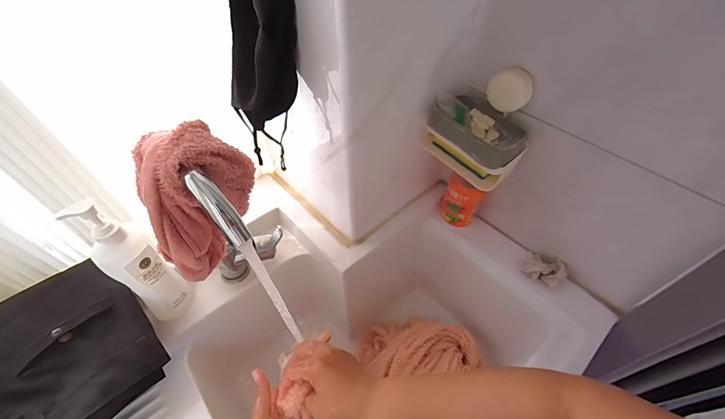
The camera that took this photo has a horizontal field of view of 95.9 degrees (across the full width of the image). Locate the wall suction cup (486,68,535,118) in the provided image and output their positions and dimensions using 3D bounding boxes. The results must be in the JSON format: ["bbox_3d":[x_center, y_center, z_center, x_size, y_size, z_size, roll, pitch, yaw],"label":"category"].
[{"bbox_3d":[0.196,-0.159,0.439,0.055,0.054,0.016,43,60,-5],"label":"wall suction cup"}]

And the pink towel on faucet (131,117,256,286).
[{"bbox_3d":[-0.174,-0.007,0.353,0.061,0.170,0.114,33,58,24],"label":"pink towel on faucet"}]

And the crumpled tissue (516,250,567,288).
[{"bbox_3d":[0.292,0.094,0.530,0.069,0.036,0.052,26,55,20],"label":"crumpled tissue"}]

